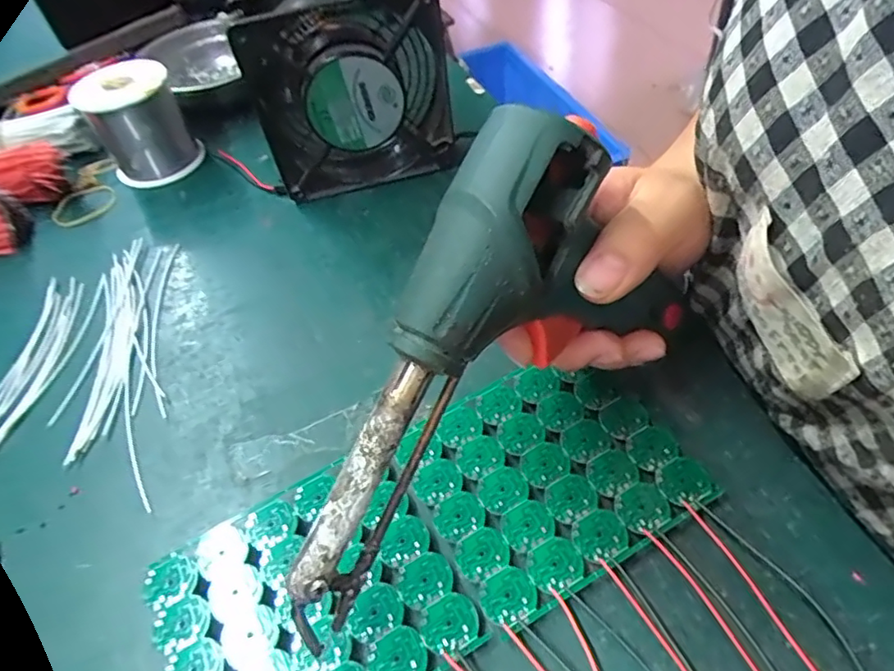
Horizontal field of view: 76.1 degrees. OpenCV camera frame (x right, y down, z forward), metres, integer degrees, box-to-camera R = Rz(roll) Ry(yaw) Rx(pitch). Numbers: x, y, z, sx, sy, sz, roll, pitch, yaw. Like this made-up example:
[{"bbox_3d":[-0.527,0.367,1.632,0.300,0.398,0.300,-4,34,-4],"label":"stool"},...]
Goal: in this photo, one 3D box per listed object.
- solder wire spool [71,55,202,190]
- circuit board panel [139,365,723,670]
[{"bbox_3d":[-0.220,-0.152,0.413,0.063,0.074,0.063,-3,49,4],"label":"solder wire spool"},{"bbox_3d":[-0.006,0.081,0.235,0.216,0.009,0.093,-25,52,-15],"label":"circuit board panel"}]

